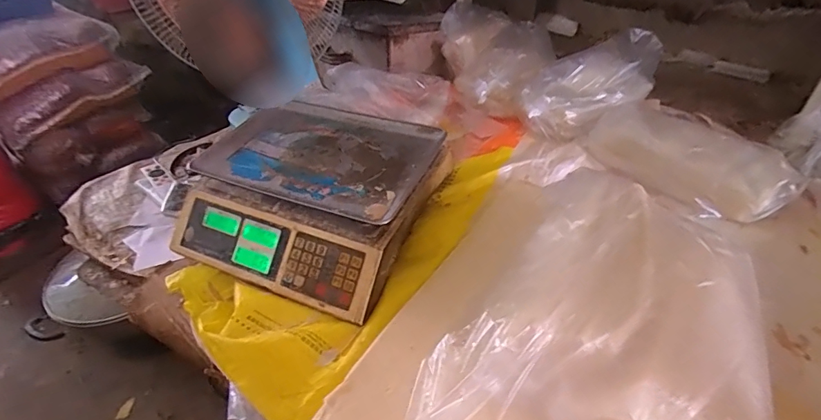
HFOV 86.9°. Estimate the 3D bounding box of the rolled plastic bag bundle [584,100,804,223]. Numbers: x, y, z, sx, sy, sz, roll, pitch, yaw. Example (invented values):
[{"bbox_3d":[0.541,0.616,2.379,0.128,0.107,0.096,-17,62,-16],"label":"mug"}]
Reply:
[{"bbox_3d":[0.440,-0.084,0.700,0.121,0.064,0.293,-29,47,-26],"label":"rolled plastic bag bundle"}]

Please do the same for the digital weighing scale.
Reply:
[{"bbox_3d":[-0.153,-0.029,0.674,0.338,0.103,0.338,15,45,20],"label":"digital weighing scale"}]

